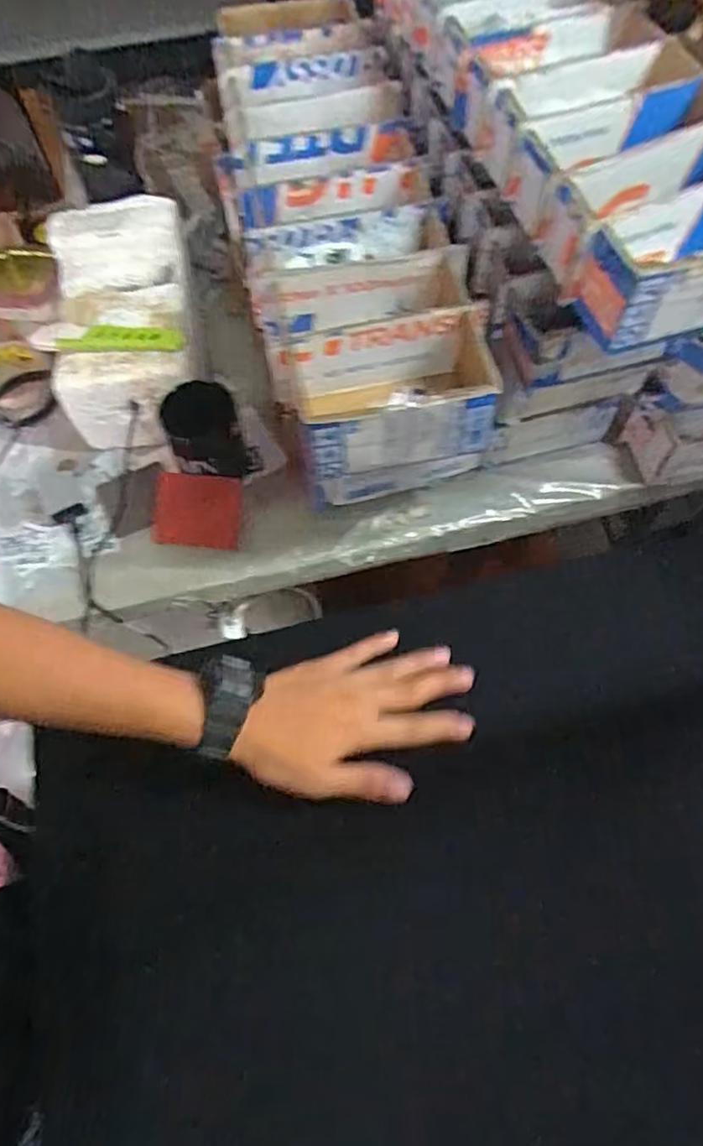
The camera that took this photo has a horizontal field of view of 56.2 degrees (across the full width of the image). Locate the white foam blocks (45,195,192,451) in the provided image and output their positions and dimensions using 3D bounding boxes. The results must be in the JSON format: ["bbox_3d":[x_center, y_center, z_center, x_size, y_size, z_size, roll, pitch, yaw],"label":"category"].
[{"bbox_3d":[-0.260,-0.287,0.760,0.150,0.145,0.234,-7,63,-2],"label":"white foam blocks"}]

